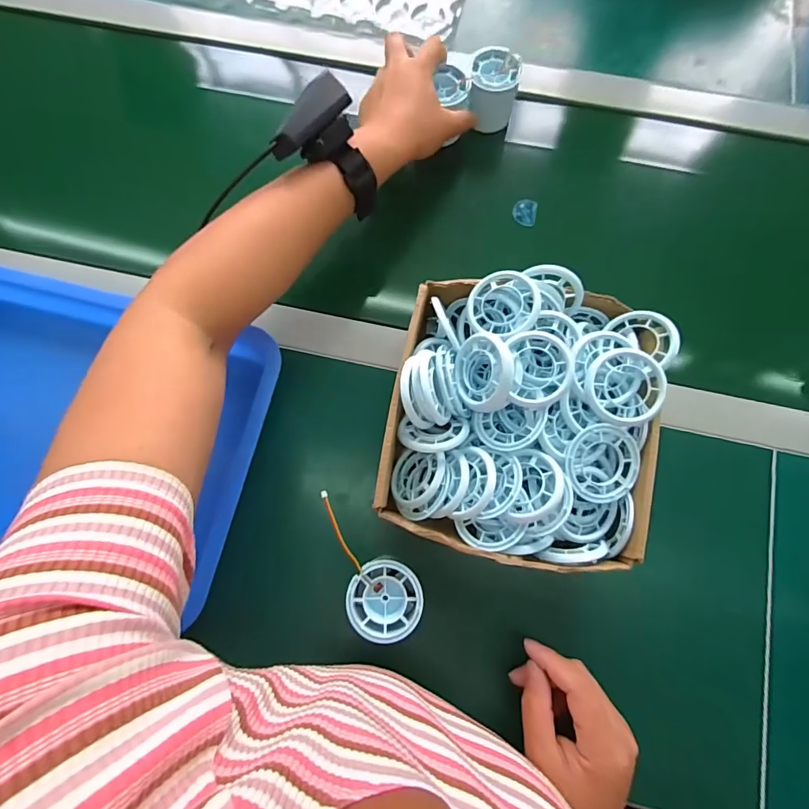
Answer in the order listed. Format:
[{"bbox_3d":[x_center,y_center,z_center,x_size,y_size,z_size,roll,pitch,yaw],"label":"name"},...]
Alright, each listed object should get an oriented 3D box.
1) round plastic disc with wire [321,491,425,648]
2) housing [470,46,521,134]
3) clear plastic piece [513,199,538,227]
[{"bbox_3d":[-0.022,0.118,0.327,0.054,0.014,0.111,-15,77,-3],"label":"round plastic disc with wire"},{"bbox_3d":[0.094,-0.333,0.457,0.047,0.060,0.051,0,77,1],"label":"housing"},{"bbox_3d":[0.125,-0.199,0.448,0.023,0.008,0.025,9,77,3],"label":"clear plastic piece"}]

